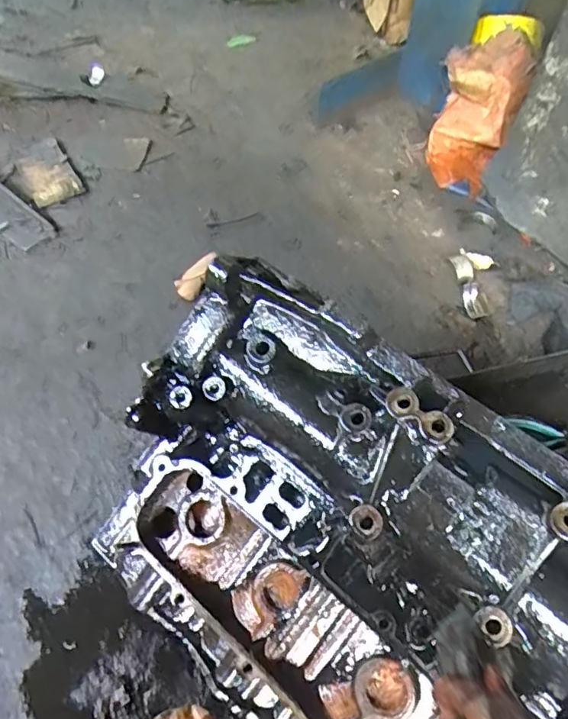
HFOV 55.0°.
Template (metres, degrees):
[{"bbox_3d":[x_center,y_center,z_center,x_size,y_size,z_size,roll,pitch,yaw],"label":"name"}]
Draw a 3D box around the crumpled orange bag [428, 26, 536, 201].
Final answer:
[{"bbox_3d":[0.408,-0.536,1.184,0.177,0.093,0.341,23,99,12],"label":"crumpled orange bag"}]

